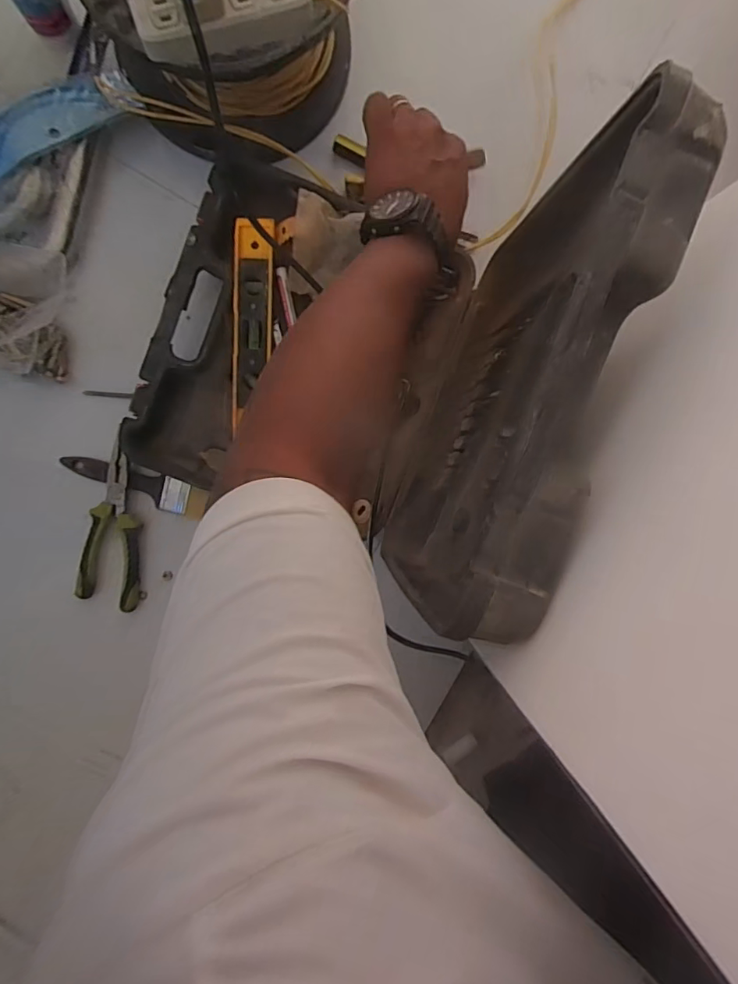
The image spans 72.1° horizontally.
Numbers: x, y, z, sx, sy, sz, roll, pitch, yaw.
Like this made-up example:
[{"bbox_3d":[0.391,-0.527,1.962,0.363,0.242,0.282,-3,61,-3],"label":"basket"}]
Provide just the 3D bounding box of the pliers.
[{"bbox_3d":[-0.281,0.045,0.567,0.060,0.020,0.188,12,103,-7],"label":"pliers"}]

